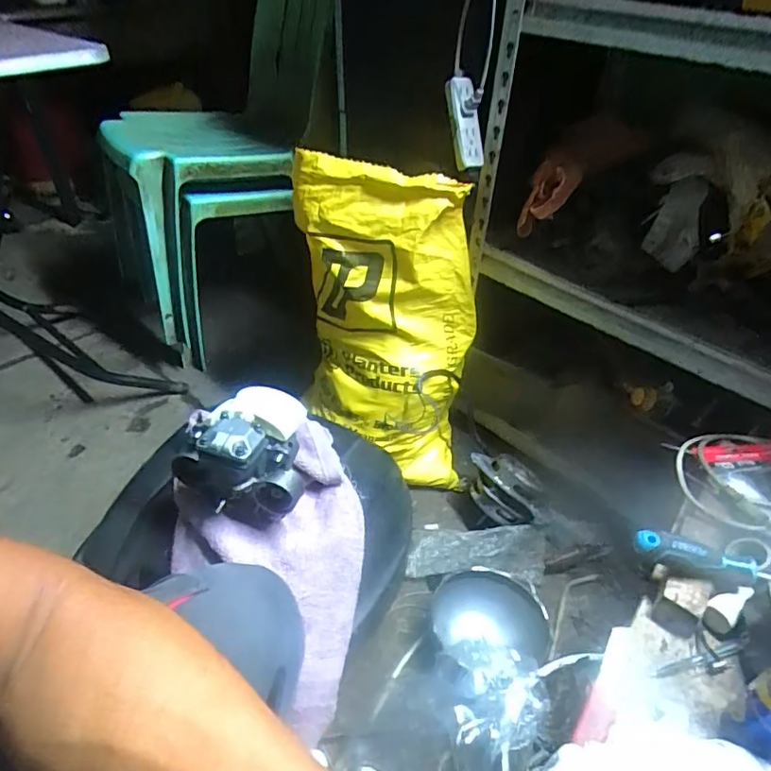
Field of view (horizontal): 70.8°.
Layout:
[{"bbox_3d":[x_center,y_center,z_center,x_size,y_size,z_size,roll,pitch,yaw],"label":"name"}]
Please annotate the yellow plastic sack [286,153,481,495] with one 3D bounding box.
[{"bbox_3d":[-0.005,-0.084,0.982,0.302,0.607,0.141,8,21,19],"label":"yellow plastic sack"}]

